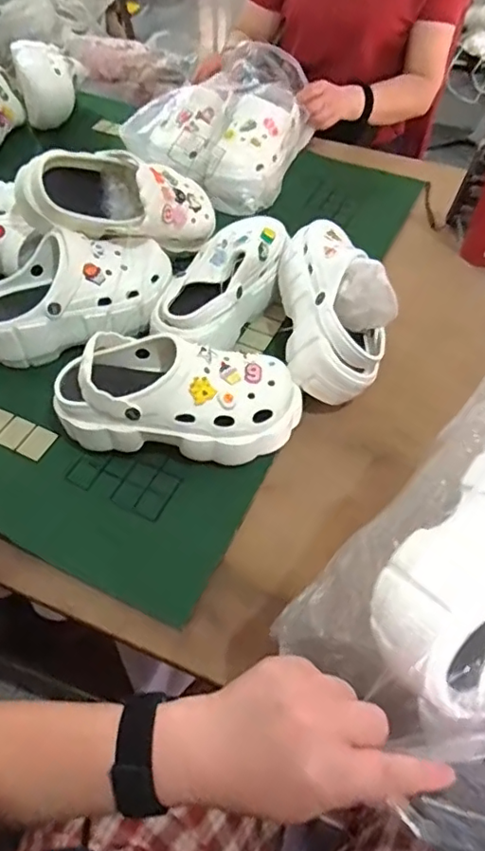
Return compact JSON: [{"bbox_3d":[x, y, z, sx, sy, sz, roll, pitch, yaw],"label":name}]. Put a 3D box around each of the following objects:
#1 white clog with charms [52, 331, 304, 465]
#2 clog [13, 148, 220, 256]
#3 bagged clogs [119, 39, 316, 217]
[{"bbox_3d":[-0.066,-0.031,0.609,0.256,0.083,0.107,5,53,0],"label":"white clog with charms"},{"bbox_3d":[-0.152,-0.283,0.732,0.259,0.103,0.095,-3,50,-32],"label":"clog"},{"bbox_3d":[-0.015,-0.505,0.955,0.247,0.116,0.311,32,58,20],"label":"bagged clogs"}]

